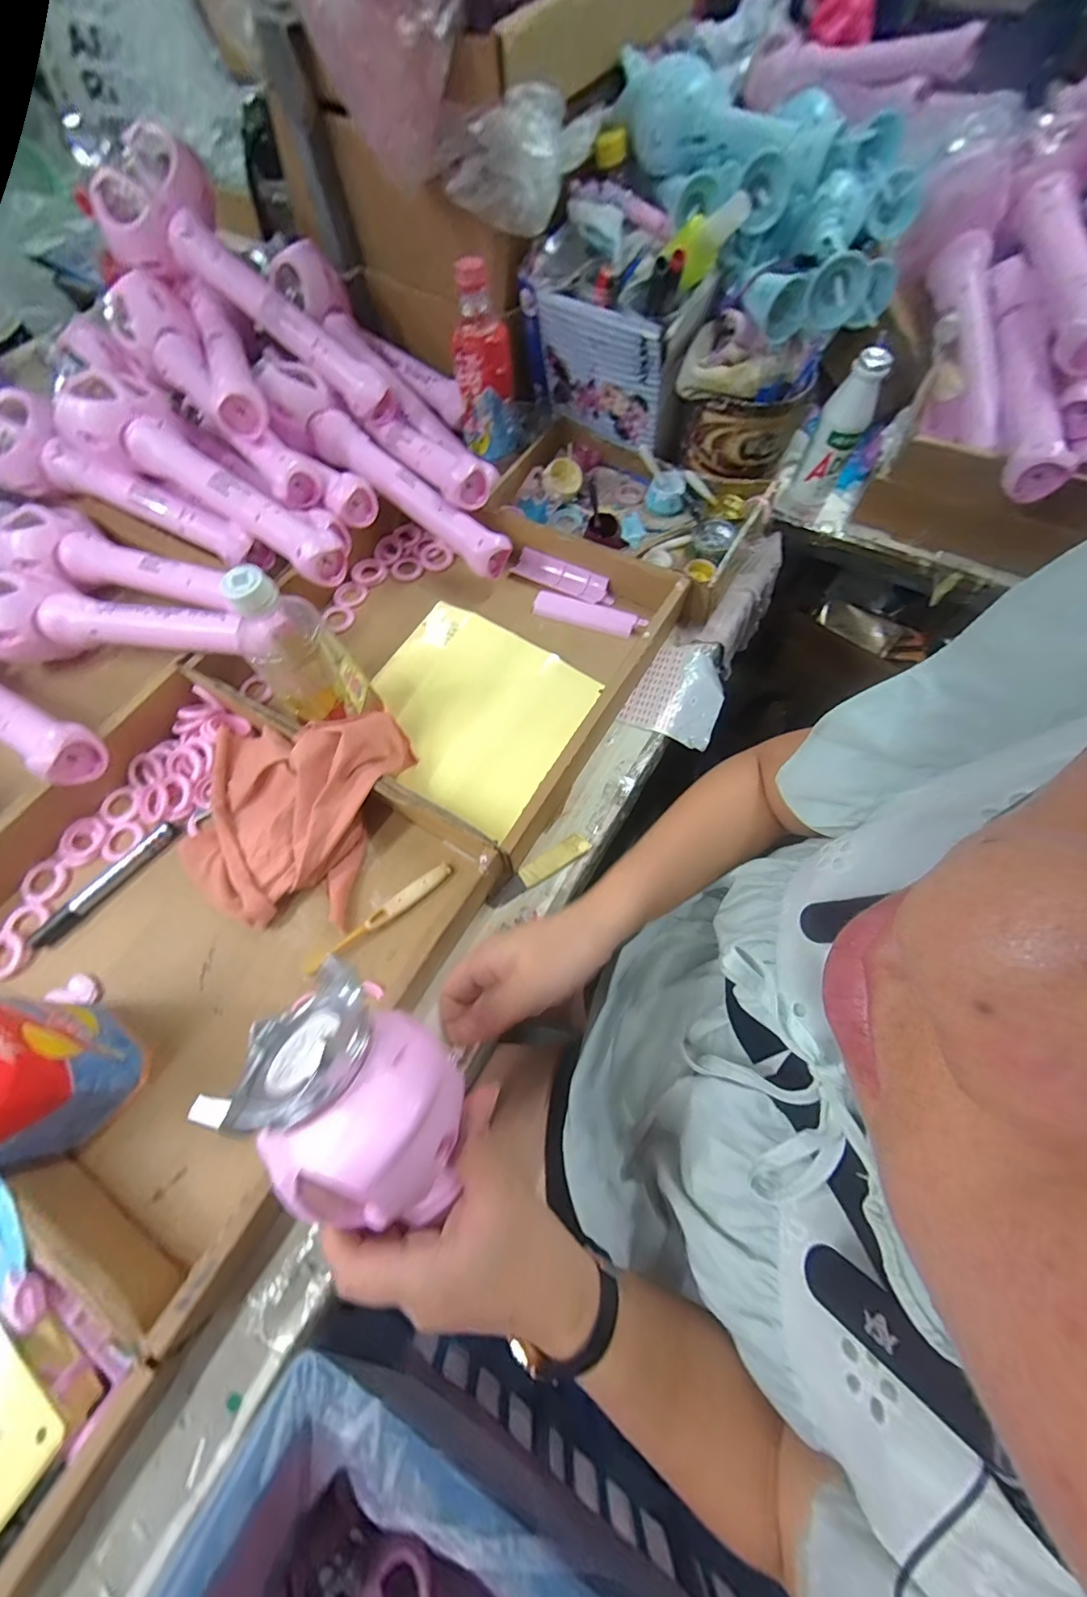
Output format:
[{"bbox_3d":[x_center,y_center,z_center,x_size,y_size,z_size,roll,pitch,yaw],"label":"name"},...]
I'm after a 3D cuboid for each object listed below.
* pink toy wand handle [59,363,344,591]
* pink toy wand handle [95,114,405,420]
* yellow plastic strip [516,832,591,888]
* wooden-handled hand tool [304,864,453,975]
[{"bbox_3d":[-0.338,-0.312,0.500,0.329,0.079,0.071,32,70,14],"label":"pink toy wand handle"},{"bbox_3d":[-0.303,-0.545,0.542,0.329,0.077,0.101,36,72,-9],"label":"pink toy wand handle"},{"bbox_3d":[0.010,0.054,0.448,0.067,0.007,0.021,-31,74,-12],"label":"yellow plastic strip"},{"bbox_3d":[-0.135,0.099,0.419,0.138,0.016,0.015,-34,74,-13],"label":"wooden-handled hand tool"}]

